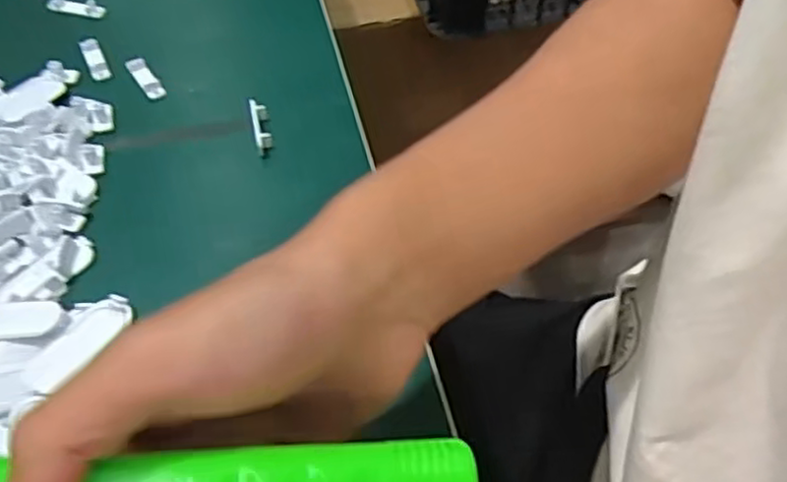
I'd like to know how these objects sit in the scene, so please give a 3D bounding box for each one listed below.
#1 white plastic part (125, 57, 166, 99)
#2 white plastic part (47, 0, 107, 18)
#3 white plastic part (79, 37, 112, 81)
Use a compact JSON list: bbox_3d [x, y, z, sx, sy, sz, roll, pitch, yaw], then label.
[{"bbox_3d":[-0.145,-0.096,0.409,0.011,0.004,0.036,-30,59,-18],"label":"white plastic part"},{"bbox_3d":[-0.202,-0.151,0.448,0.039,0.006,0.012,9,55,9],"label":"white plastic part"},{"bbox_3d":[-0.178,-0.110,0.417,0.011,0.004,0.034,-25,57,-15],"label":"white plastic part"}]

